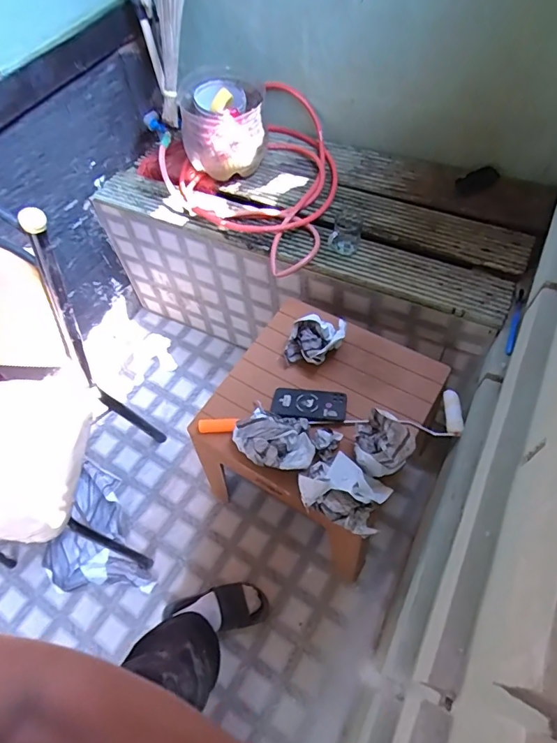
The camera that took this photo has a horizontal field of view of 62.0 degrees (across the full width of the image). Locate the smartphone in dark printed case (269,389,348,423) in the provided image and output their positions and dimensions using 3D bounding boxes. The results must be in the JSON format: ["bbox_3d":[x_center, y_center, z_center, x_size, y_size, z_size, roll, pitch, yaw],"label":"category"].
[{"bbox_3d":[0.071,0.077,1.071,0.170,0.013,0.080,4,58,7],"label":"smartphone in dark printed case"}]

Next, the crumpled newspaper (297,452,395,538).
[{"bbox_3d":[0.128,0.235,0.918,0.172,0.097,0.122,23,62,17],"label":"crumpled newspaper"}]

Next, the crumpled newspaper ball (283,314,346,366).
[{"bbox_3d":[0.088,-0.075,1.127,0.137,0.096,0.114,8,59,9],"label":"crumpled newspaper ball"}]

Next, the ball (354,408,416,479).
[{"bbox_3d":[0.214,0.150,0.950,0.111,0.118,0.121,6,58,8],"label":"ball"}]

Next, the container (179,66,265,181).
[{"bbox_3d":[-0.158,-0.708,1.345,0.244,0.266,0.230,-9,58,-1],"label":"container"}]

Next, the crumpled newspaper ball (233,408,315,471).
[{"bbox_3d":[-0.011,0.149,0.982,0.160,0.089,0.141,-12,58,-3],"label":"crumpled newspaper ball"}]

